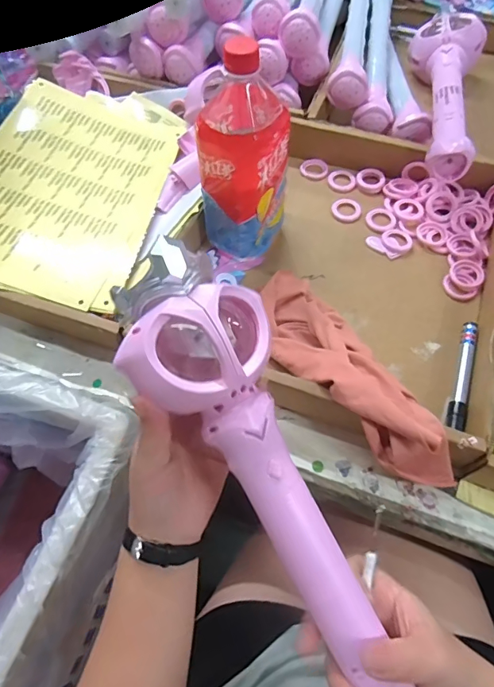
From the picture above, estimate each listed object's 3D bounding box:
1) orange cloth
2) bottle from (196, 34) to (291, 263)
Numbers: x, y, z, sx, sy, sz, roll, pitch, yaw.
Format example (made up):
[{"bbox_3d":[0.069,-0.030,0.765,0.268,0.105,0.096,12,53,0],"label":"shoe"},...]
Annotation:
[{"bbox_3d":[0.092,0.024,0.431,0.092,0.075,0.262,-29,65,-13],"label":"orange cloth"},{"bbox_3d":[-0.001,-0.185,0.462,0.065,0.208,0.082,30,67,17],"label":"bottle"}]

